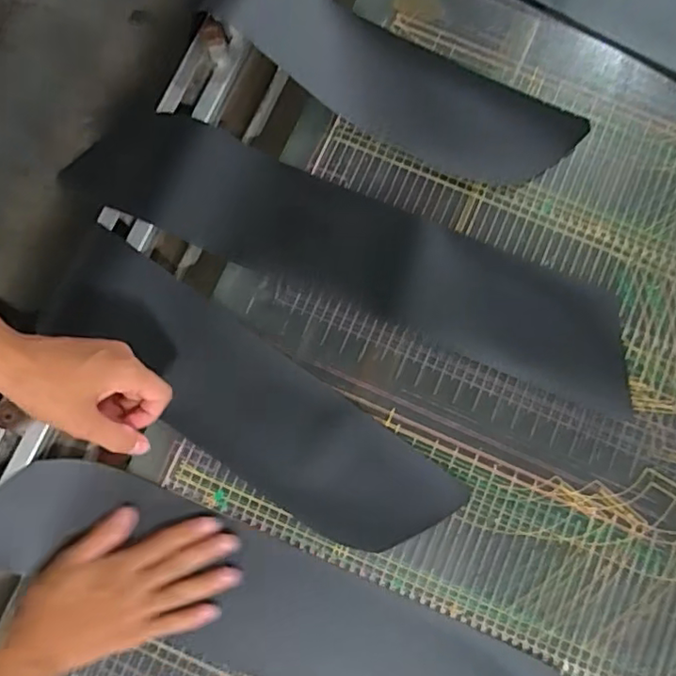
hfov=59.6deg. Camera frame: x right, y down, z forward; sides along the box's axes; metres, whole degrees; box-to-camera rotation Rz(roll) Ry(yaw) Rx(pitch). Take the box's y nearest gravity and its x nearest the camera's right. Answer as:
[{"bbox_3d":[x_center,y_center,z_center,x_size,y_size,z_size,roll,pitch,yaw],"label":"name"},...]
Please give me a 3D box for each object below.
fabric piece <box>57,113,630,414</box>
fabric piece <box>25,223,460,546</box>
[{"bbox_3d":[0.025,-0.084,0.571,0.544,0.043,0.117,21,80,3],"label":"fabric piece"},{"bbox_3d":[-0.067,0.076,0.547,0.369,0.025,0.123,35,81,6],"label":"fabric piece"}]

